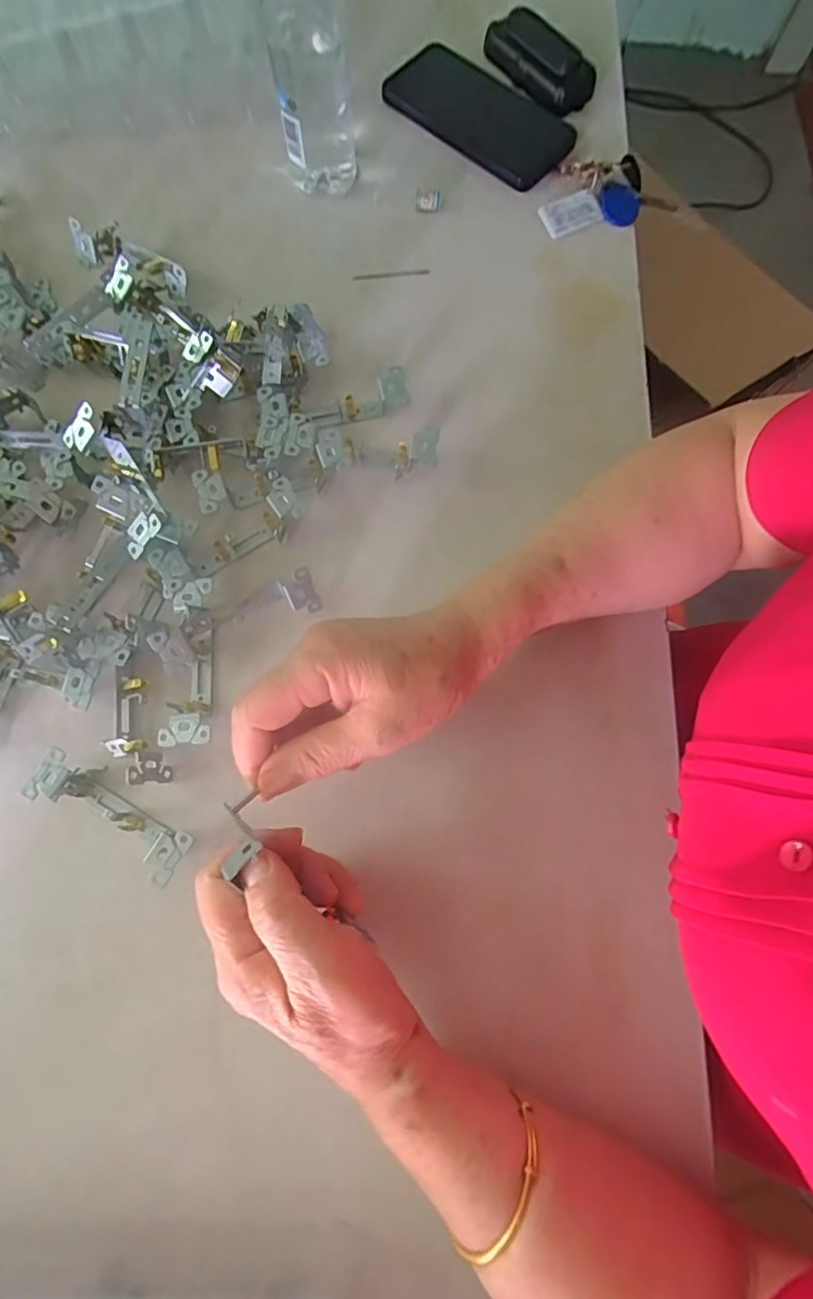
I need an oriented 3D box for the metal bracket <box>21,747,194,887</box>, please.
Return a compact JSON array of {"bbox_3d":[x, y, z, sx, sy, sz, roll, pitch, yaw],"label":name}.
[{"bbox_3d":[-0.176,0.100,0.339,0.102,0.025,0.029,29,79,6],"label":"metal bracket"}]

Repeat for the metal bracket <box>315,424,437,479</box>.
[{"bbox_3d":[-0.019,-0.139,0.392,0.082,0.020,0.032,-3,77,0],"label":"metal bracket"}]

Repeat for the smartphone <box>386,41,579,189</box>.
[{"bbox_3d":[0.063,-0.454,0.467,0.165,0.013,0.082,41,80,9],"label":"smartphone"}]

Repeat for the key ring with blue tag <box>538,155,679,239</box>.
[{"bbox_3d":[0.164,-0.373,0.456,0.111,0.023,0.057,-7,77,-2],"label":"key ring with blue tag"}]

